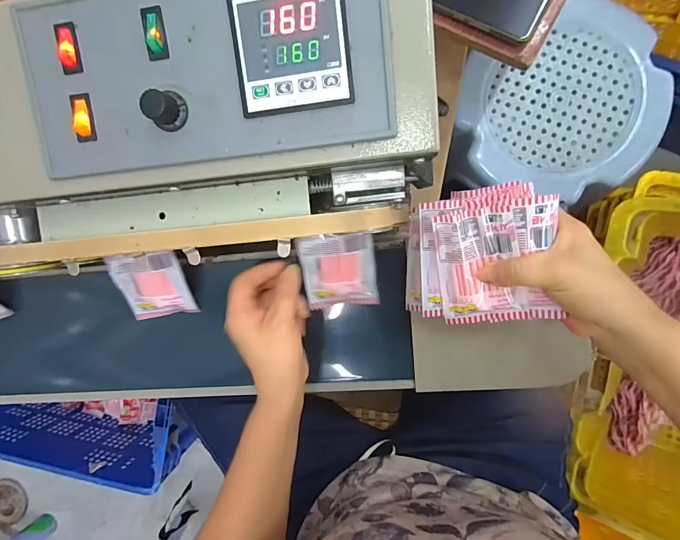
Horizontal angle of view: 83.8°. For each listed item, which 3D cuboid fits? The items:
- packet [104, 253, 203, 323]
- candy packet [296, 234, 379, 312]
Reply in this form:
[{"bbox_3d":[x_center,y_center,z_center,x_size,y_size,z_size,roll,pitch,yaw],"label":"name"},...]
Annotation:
[{"bbox_3d":[-0.184,0.017,0.377,0.069,0.007,0.077,-4,125,6],"label":"packet"},{"bbox_3d":[-0.001,0.002,0.353,0.068,0.004,0.076,-5,119,8],"label":"candy packet"}]

